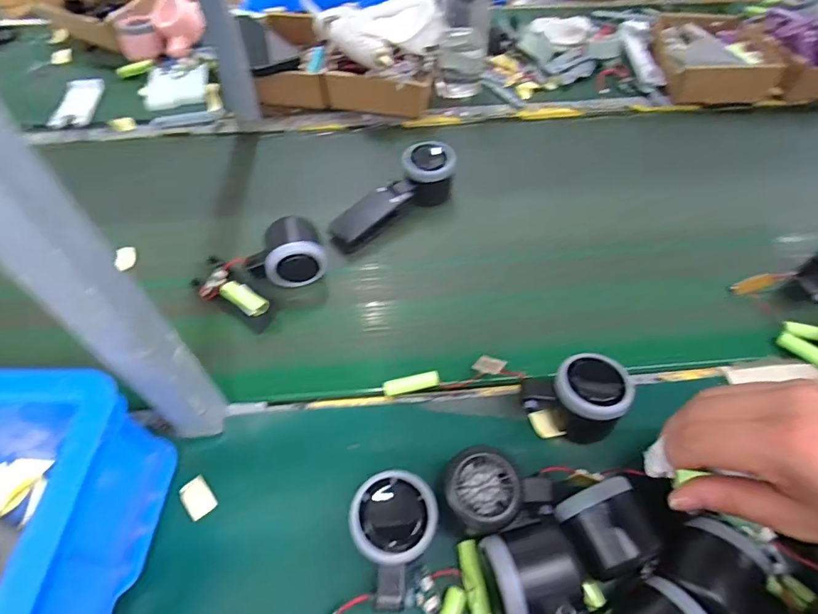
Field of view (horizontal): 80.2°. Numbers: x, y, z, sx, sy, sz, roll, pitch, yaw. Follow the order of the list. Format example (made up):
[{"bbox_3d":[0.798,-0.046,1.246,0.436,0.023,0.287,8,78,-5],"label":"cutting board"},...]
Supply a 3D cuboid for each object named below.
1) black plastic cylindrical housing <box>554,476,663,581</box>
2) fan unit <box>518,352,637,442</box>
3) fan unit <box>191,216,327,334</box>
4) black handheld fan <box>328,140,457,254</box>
[{"bbox_3d":[0.139,0.161,0.352,0.052,0.052,0.056,-19,58,-13],"label":"black plastic cylindrical housing"},{"bbox_3d":[0.138,0.079,0.406,0.076,0.056,0.058,-15,57,-10],"label":"fan unit"},{"bbox_3d":[-0.151,-0.035,0.504,0.133,0.050,0.088,-22,58,-14],"label":"fan unit"},{"bbox_3d":[-0.018,-0.125,0.564,0.167,0.041,0.062,-38,63,-9],"label":"black handheld fan"}]

